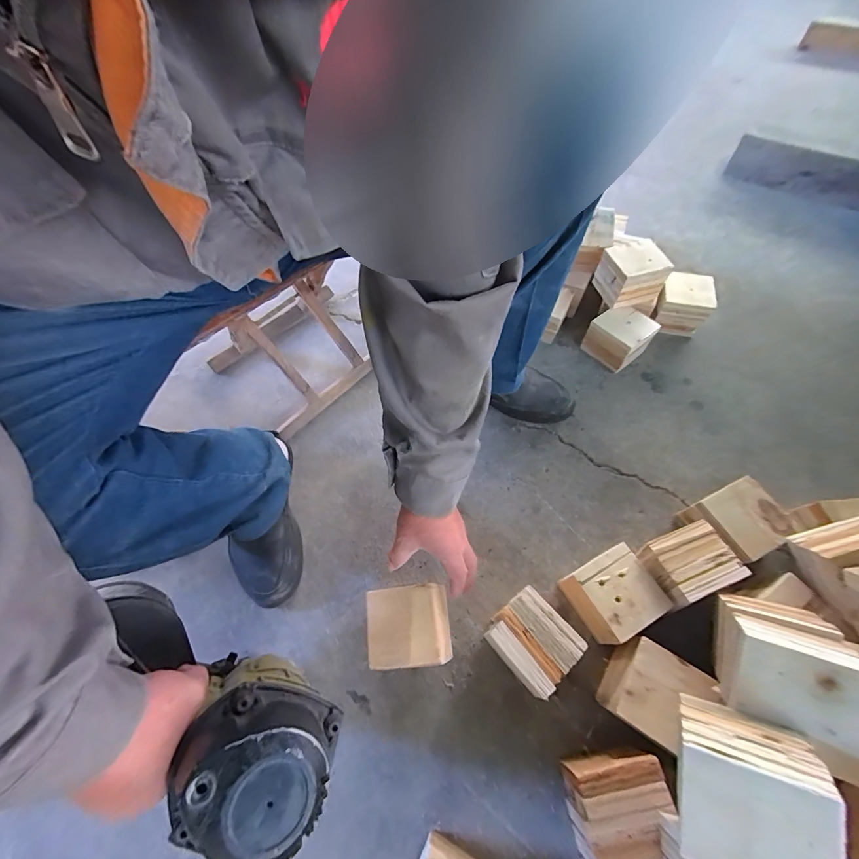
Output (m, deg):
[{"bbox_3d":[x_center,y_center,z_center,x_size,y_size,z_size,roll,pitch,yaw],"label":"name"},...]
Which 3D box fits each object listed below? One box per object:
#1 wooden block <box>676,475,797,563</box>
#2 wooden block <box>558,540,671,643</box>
[{"bbox_3d":[0.451,0.140,0.570,0.111,0.081,0.096,-23,62,-11],"label":"wooden block"},{"bbox_3d":[0.252,0.227,0.533,0.095,0.082,0.099,-26,63,-12],"label":"wooden block"}]

